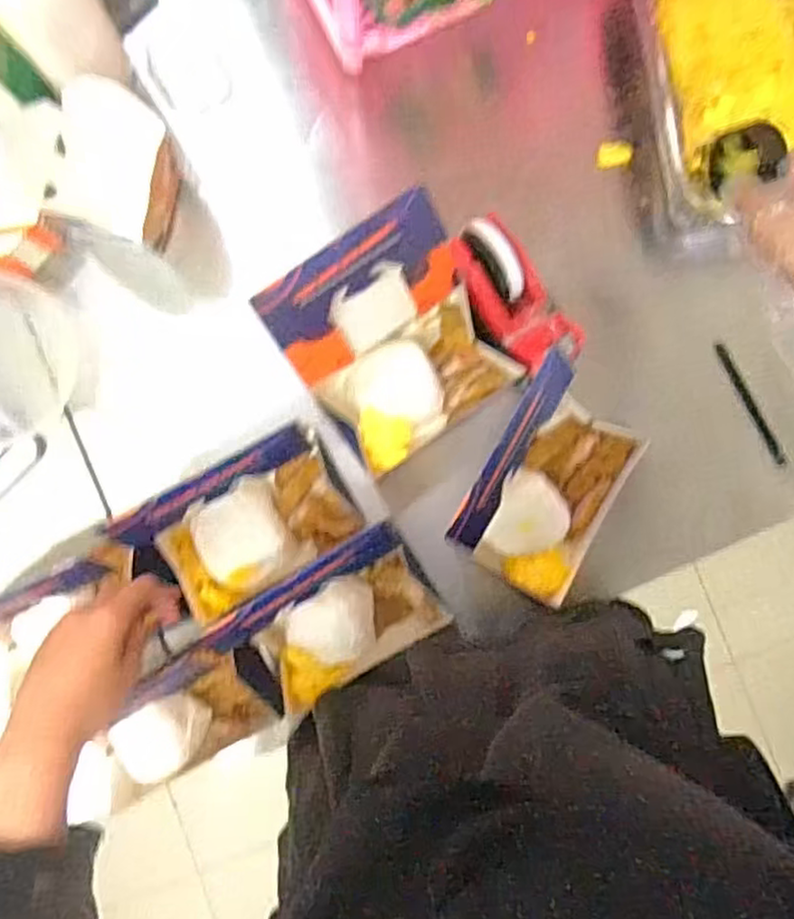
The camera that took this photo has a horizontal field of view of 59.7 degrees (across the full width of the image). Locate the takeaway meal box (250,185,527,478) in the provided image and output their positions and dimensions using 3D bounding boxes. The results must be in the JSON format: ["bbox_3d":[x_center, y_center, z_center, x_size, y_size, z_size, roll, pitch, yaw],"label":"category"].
[{"bbox_3d":[-0.003,-0.105,0.623,0.175,0.110,0.180,-34,87,-1],"label":"takeaway meal box"}]

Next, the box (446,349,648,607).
[{"bbox_3d":[0.134,0.026,0.611,0.128,0.158,0.171,31,88,2],"label":"box"}]

